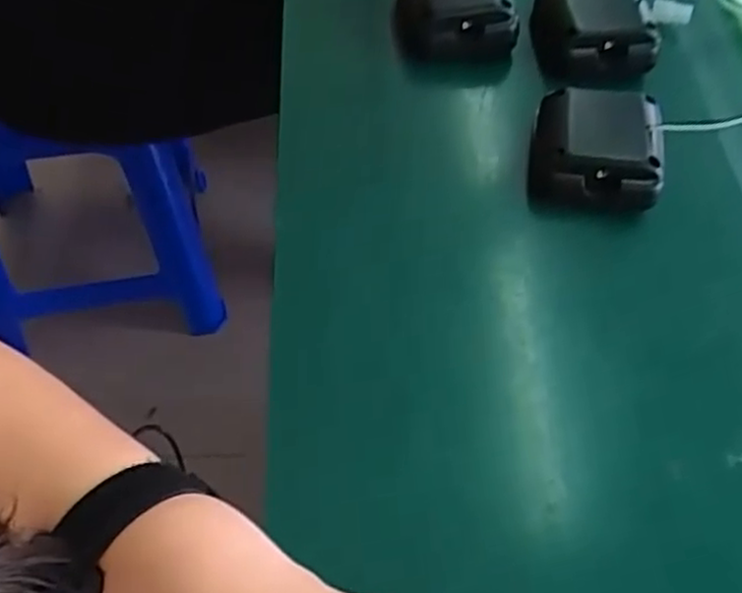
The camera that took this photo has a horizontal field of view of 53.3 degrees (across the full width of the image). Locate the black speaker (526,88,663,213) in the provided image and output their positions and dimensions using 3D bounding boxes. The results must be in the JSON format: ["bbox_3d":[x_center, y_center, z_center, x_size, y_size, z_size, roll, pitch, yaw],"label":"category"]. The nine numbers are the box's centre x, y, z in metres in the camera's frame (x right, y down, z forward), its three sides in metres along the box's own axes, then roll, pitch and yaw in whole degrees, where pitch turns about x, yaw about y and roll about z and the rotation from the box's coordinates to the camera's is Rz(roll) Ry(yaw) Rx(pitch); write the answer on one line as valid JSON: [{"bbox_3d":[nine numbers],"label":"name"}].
[{"bbox_3d":[0.124,-0.081,0.414,0.068,0.037,0.071,9,56,1],"label":"black speaker"}]

